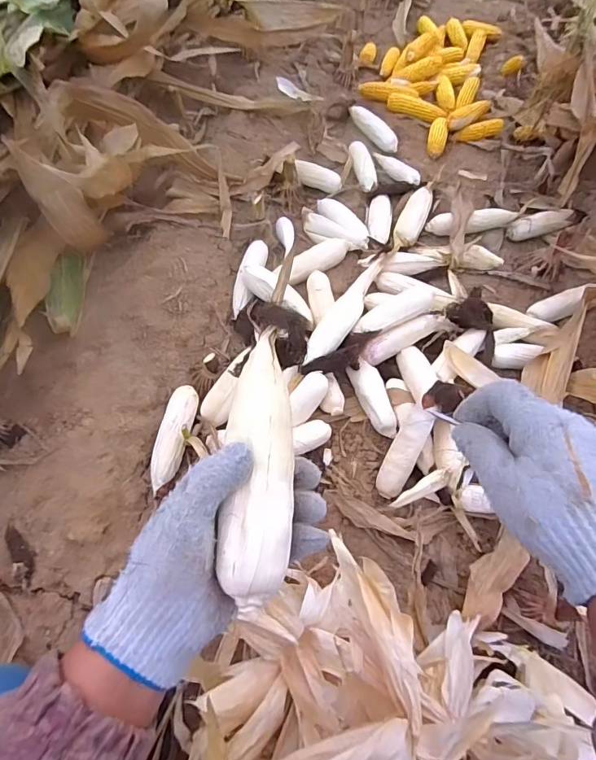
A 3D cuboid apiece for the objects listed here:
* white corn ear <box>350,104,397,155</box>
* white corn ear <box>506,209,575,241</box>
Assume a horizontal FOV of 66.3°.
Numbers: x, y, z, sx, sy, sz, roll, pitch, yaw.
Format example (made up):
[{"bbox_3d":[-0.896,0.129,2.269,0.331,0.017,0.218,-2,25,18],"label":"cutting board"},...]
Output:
[{"bbox_3d":[0.220,-0.744,1.336,0.058,0.045,0.201,-30,65,-16],"label":"white corn ear"},{"bbox_3d":[0.625,-0.399,1.168,0.189,0.051,0.053,-16,62,-9],"label":"white corn ear"}]

